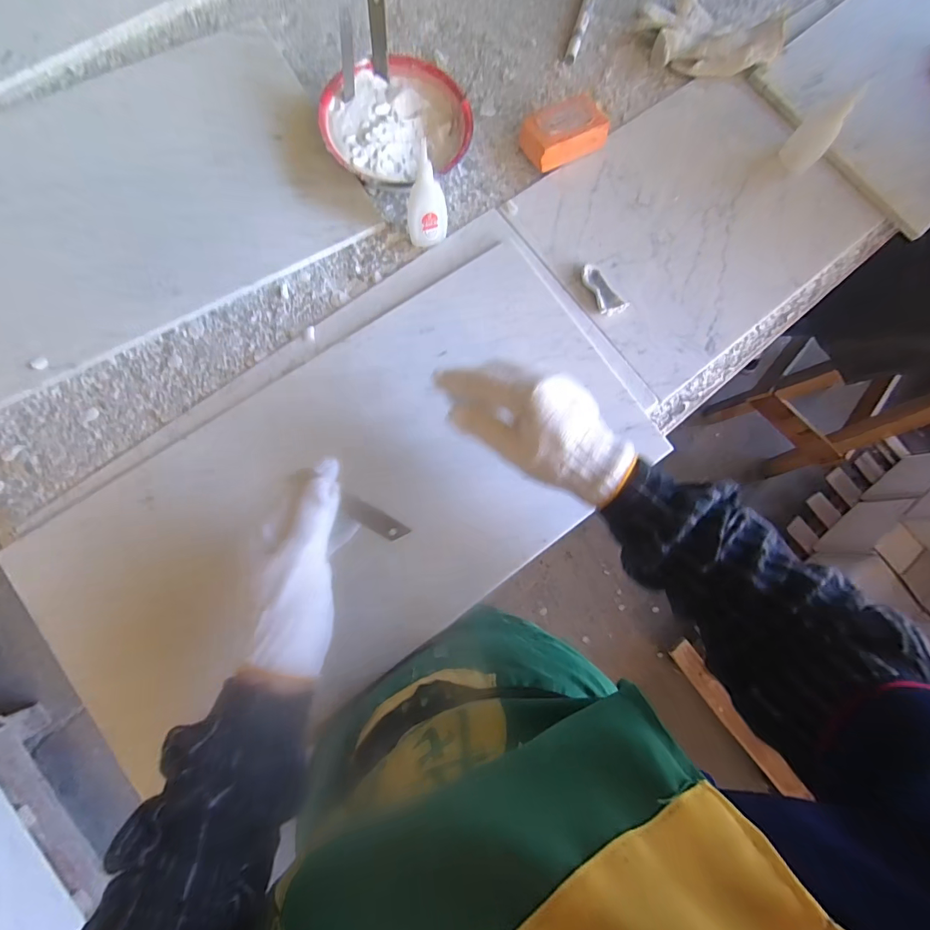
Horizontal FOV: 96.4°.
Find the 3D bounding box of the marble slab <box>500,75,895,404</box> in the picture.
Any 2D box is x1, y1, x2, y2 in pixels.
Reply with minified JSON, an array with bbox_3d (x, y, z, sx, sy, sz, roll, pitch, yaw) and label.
[{"bbox_3d":[0.288,-0.305,0.514,0.388,0.016,0.297,-37,86,-9],"label":"marble slab"}]

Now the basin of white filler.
[{"bbox_3d":[-0.077,-0.378,0.477,0.163,0.044,0.154,-27,85,-8],"label":"basin of white filler"}]

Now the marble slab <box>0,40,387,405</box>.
[{"bbox_3d":[-0.422,-0.252,0.439,0.597,0.023,0.277,-31,85,-8],"label":"marble slab"}]

